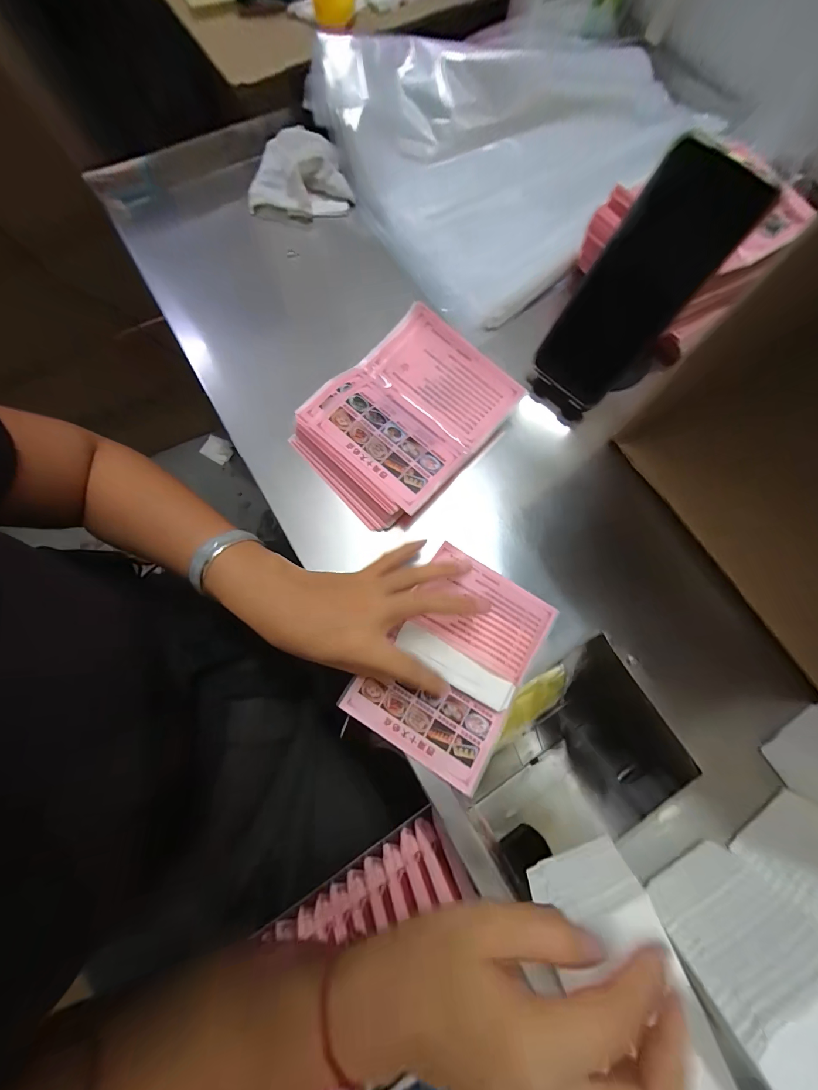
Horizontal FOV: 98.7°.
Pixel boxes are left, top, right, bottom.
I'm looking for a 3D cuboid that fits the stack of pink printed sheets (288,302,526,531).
[{"bbox_3d":[-0.001,-0.113,0.325,0.141,0.037,0.180,43,79,9],"label":"stack of pink printed sheets"}]

